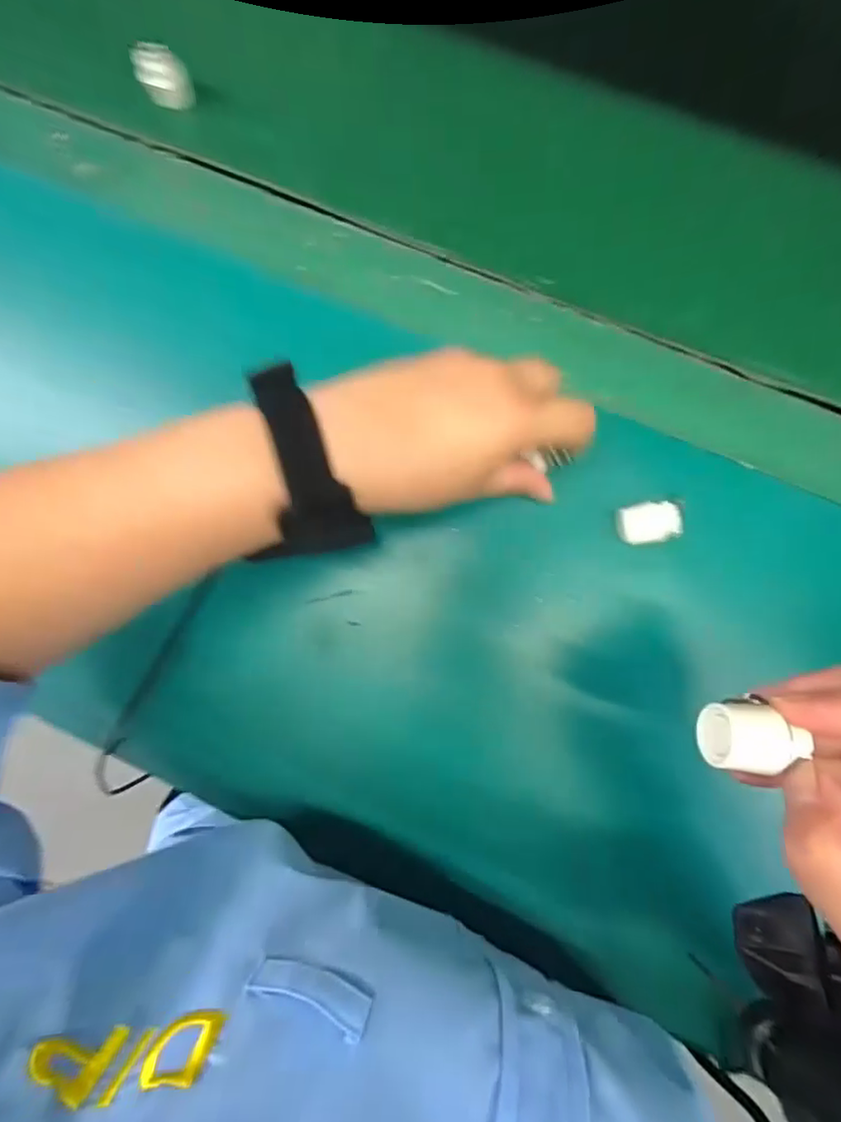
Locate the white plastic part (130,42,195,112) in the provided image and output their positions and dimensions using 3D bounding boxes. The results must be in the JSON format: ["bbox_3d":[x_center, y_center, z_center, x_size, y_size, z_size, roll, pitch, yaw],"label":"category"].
[{"bbox_3d":[-0.163,-0.309,0.373,0.027,0.034,0.018,5,83,4],"label":"white plastic part"}]

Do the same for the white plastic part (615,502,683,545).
[{"bbox_3d":[0.126,-0.021,0.321,0.032,0.008,0.021,-6,82,2],"label":"white plastic part"}]

